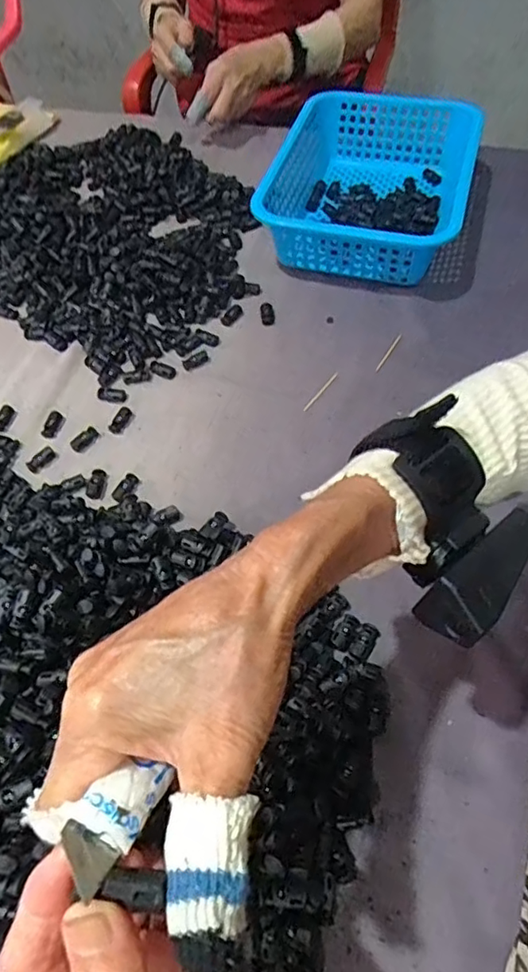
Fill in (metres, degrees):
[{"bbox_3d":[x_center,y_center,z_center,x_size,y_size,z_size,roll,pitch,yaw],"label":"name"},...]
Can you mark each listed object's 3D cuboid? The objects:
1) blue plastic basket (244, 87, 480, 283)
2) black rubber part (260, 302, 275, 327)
[{"bbox_3d":[0.127,-0.351,0.683,0.205,0.090,0.272,17,59,12],"label":"blue plastic basket"},{"bbox_3d":[0.003,-0.189,0.633,0.015,0.005,0.032,-8,57,-3],"label":"black rubber part"}]

